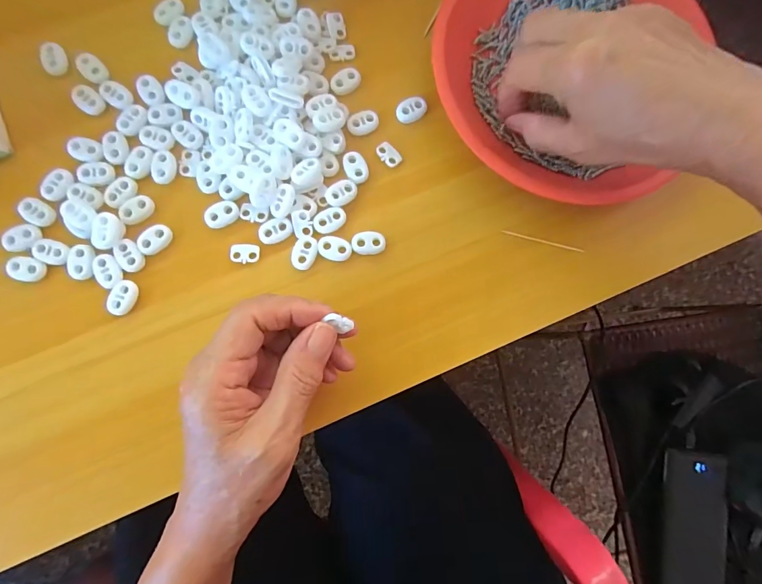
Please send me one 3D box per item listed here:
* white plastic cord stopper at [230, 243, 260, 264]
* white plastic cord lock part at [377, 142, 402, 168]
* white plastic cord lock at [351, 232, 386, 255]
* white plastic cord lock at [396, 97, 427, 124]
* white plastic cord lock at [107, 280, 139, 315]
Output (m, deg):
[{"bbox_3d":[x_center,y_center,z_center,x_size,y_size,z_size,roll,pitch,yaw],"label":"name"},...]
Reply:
[{"bbox_3d":[-0.090,-0.026,0.276,0.019,0.004,0.013,-4,83,-5],"label":"white plastic cord stopper"},{"bbox_3d":[0.006,-0.096,0.291,0.012,0.004,0.018,-43,88,-8],"label":"white plastic cord lock part"},{"bbox_3d":[-0.008,-0.033,0.281,0.022,0.004,0.015,-4,83,-5],"label":"white plastic cord lock"},{"bbox_3d":[0.022,-0.128,0.296,0.022,0.004,0.015,-25,85,-7],"label":"white plastic cord lock"},{"bbox_3d":[-0.164,0.004,0.267,0.015,0.006,0.023,28,81,0],"label":"white plastic cord lock"}]

